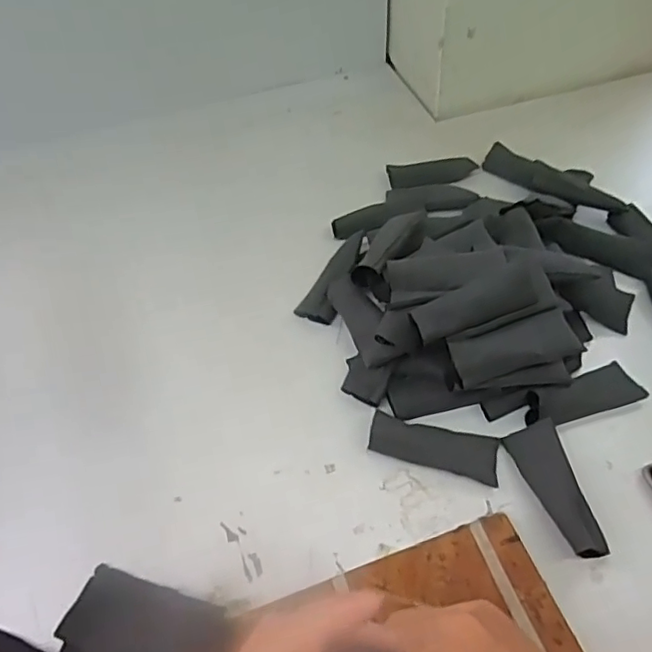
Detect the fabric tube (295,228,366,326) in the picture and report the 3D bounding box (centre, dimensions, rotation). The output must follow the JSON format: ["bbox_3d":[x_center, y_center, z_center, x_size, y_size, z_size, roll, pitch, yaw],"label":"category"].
[{"bbox_3d":[0.010,-0.052,0.573,0.035,0.018,0.104,24,72,21],"label":"fabric tube"}]

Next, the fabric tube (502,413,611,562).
[{"bbox_3d":[0.181,0.124,0.449,0.038,0.016,0.104,-17,53,-9],"label":"fabric tube"}]

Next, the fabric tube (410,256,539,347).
[{"bbox_3d":[0.121,-0.019,0.467,0.110,0.023,0.034,-23,53,-14],"label":"fabric tube"}]

